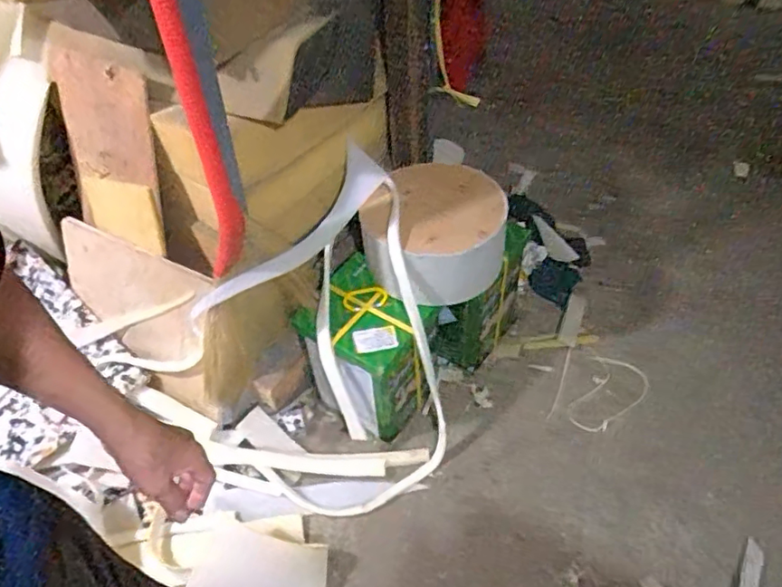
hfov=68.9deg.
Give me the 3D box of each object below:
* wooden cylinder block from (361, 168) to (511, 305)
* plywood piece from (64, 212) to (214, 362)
[{"bbox_3d":[0.089,-0.131,1.223,0.296,0.158,0.287,4,49,8],"label":"wooden cylinder block"},{"bbox_3d":[-0.563,0.010,1.228,0.364,0.245,0.014,22,24,12],"label":"plywood piece"}]

